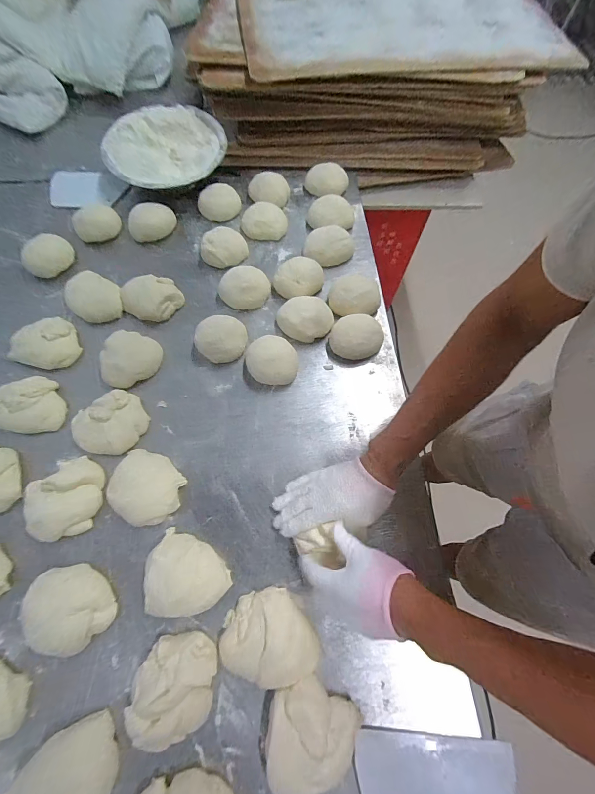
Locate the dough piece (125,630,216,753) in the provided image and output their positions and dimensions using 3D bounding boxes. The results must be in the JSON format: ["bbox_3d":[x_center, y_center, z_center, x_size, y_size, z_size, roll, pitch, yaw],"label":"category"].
[{"bbox_3d":[-0.155,0.356,0.394,0.101,0.041,0.111,5,67,1],"label":"dough piece"}]

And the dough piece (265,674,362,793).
[{"bbox_3d":[0.017,0.401,0.380,0.114,0.048,0.105,-16,69,-8],"label":"dough piece"}]

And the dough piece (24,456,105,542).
[{"bbox_3d":[-0.351,0.148,0.483,0.107,0.037,0.116,-22,68,-9],"label":"dough piece"}]

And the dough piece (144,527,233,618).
[{"bbox_3d":[-0.154,0.241,0.452,0.112,0.039,0.109,-7,68,-4],"label":"dough piece"}]

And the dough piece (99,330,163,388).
[{"bbox_3d":[-0.301,-0.071,0.571,0.098,0.044,0.105,0,66,0],"label":"dough piece"}]

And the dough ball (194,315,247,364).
[{"bbox_3d":[-0.138,-0.108,0.588,0.085,0.045,0.087,0,66,0],"label":"dough ball"}]

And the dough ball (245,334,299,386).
[{"bbox_3d":[-0.044,-0.066,0.577,0.087,0.036,0.086,0,66,0],"label":"dough ball"}]

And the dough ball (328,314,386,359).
[{"bbox_3d":[0.108,-0.112,0.591,0.096,0.048,0.082,-19,69,-9],"label":"dough ball"}]

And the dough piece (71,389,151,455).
[{"bbox_3d":[-0.306,0.044,0.529,0.106,0.036,0.097,0,66,0],"label":"dough piece"}]

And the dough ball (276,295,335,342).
[{"bbox_3d":[0.016,-0.152,0.619,0.103,0.056,0.092,16,68,5],"label":"dough ball"}]

